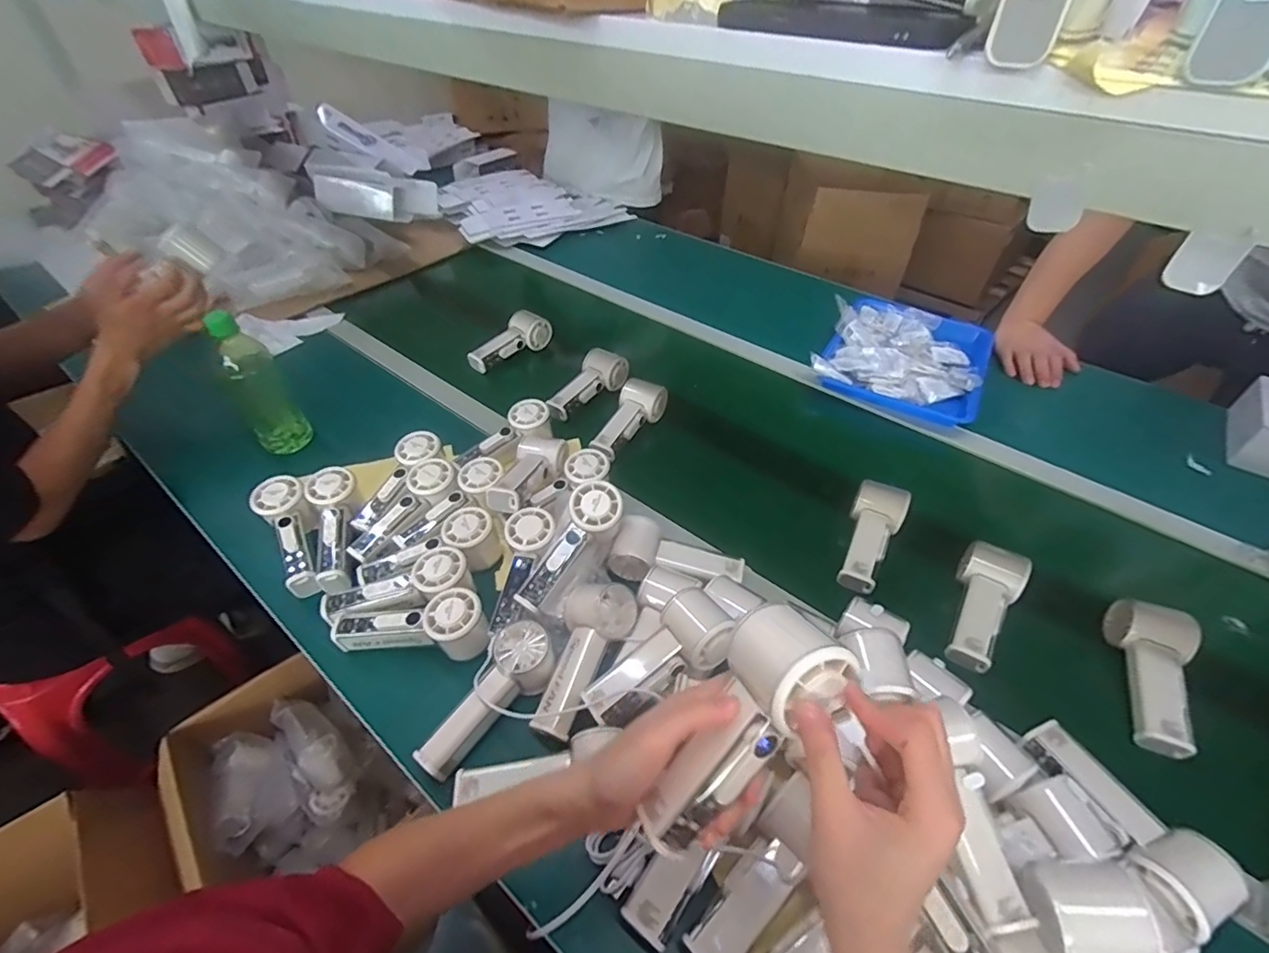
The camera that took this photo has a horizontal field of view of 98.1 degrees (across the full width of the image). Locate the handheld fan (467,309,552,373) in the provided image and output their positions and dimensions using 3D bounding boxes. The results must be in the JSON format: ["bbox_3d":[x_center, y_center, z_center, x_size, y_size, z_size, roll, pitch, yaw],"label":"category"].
[{"bbox_3d":[-0.220,-0.238,0.983,0.064,0.054,0.157,24,49,20],"label":"handheld fan"}]

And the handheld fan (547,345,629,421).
[{"bbox_3d":[-0.083,-0.148,0.892,0.158,0.052,0.058,-42,58,-19],"label":"handheld fan"}]

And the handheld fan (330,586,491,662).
[{"bbox_3d":[-0.229,0.152,0.568,0.156,0.052,0.055,2,45,0],"label":"handheld fan"}]

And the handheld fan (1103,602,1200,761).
[{"bbox_3d":[0.520,0.195,0.548,0.061,0.045,0.145,22,48,19],"label":"handheld fan"}]

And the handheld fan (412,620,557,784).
[{"bbox_3d":[-0.133,0.208,0.515,0.058,0.046,0.150,22,48,19],"label":"handheld fan"}]

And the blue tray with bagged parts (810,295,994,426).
[{"bbox_3d":[0.486,-0.227,0.987,0.273,0.047,0.330,21,48,18],"label":"blue tray with bagged parts"}]

